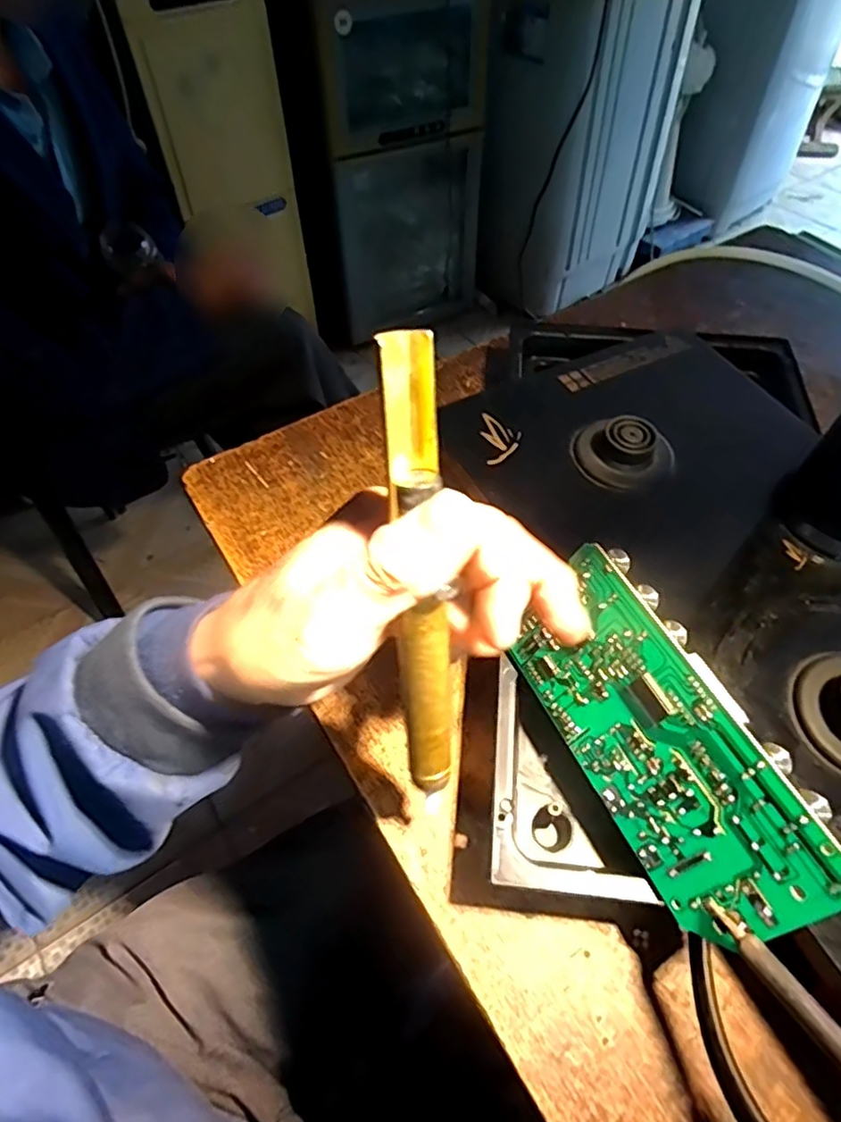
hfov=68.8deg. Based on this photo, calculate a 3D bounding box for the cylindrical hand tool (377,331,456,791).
[{"bbox_3d":[0.000,0.013,0.215,0.019,0.173,0.013,-4,22,-2],"label":"cylindrical hand tool"}]

